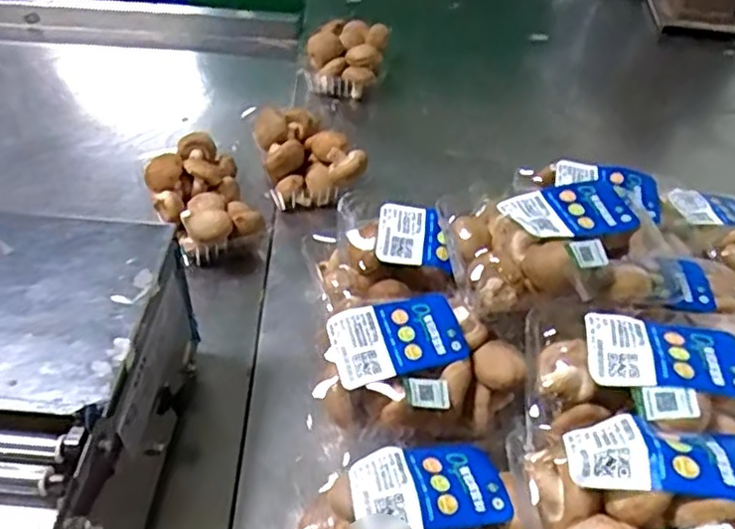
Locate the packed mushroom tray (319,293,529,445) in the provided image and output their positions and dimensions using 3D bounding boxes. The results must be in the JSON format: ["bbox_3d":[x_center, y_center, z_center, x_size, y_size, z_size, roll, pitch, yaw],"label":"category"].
[{"bbox_3d":[0.040,0.079,0.511,0.152,0.056,0.103,-1,46,-6],"label":"packed mushroom tray"}]

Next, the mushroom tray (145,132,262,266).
[{"bbox_3d":[-0.186,-0.071,0.758,0.105,0.080,0.158,-15,49,-19],"label":"mushroom tray"}]

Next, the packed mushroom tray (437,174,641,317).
[{"bbox_3d":[0.138,-0.010,0.534,0.147,0.065,0.104,-1,46,-6],"label":"packed mushroom tray"}]

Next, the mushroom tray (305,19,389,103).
[{"bbox_3d":[-0.030,-0.305,0.987,0.107,0.070,0.152,12,46,6],"label":"mushroom tray"}]

